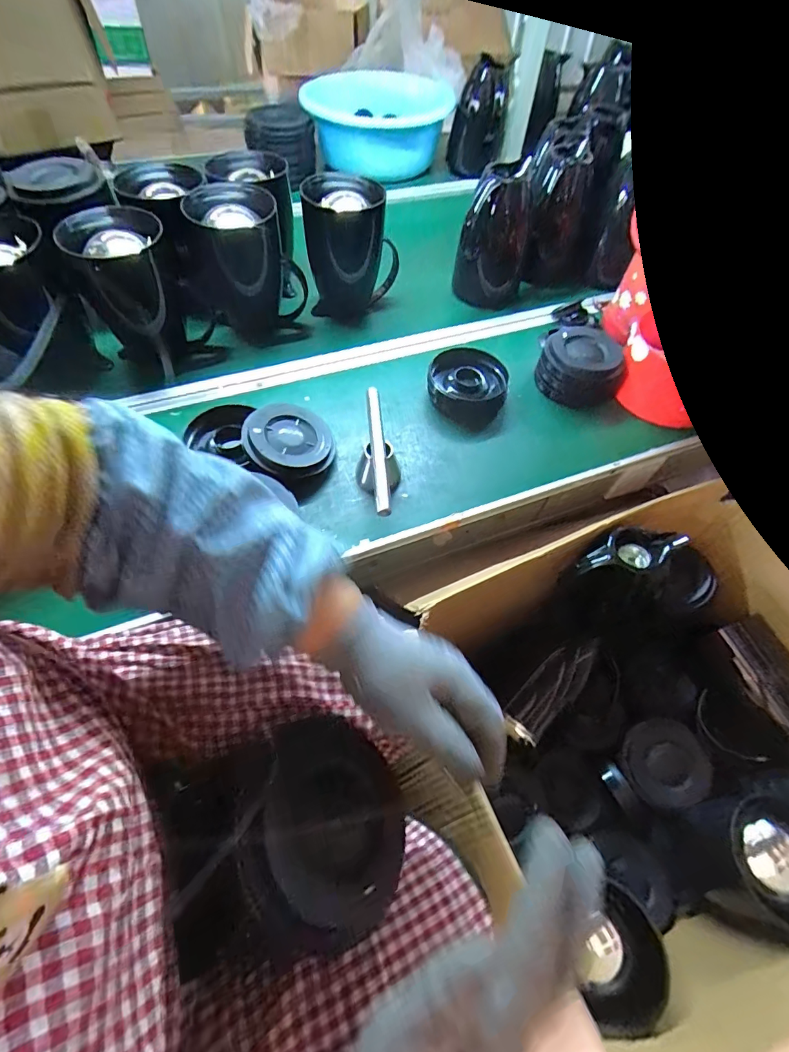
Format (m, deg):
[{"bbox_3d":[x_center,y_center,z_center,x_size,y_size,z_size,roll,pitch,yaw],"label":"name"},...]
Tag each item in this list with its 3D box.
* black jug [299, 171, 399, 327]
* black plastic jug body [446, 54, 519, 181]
[{"bbox_3d":[-0.076,-0.482,0.770,0.132,0.171,0.118,21,58,10],"label":"black jug"},{"bbox_3d":[0.202,-0.981,1.097,0.135,0.187,0.115,8,57,1],"label":"black plastic jug body"}]

